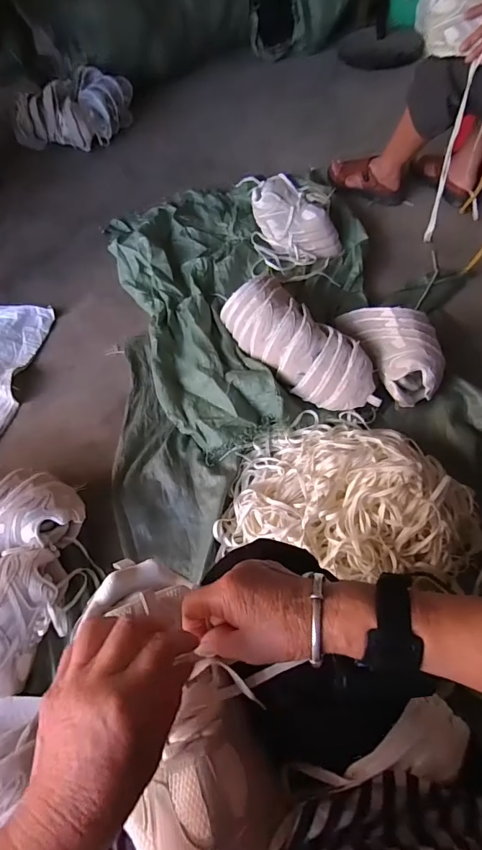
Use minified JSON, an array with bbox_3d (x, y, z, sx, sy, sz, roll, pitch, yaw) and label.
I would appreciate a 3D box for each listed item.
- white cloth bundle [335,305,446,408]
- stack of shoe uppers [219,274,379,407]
[{"bbox_3d":[0.356,-0.179,0.967,0.146,0.133,0.284,-19,60,-7],"label":"white cloth bundle"},{"bbox_3d":[0.123,-0.185,0.955,0.165,0.115,0.421,-35,63,-16],"label":"stack of shoe uppers"}]

